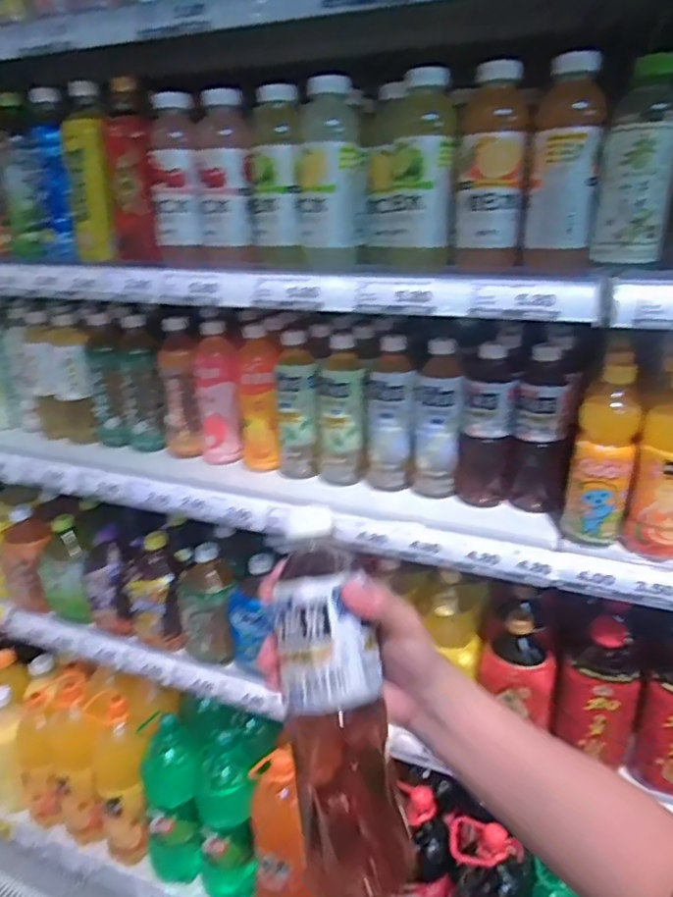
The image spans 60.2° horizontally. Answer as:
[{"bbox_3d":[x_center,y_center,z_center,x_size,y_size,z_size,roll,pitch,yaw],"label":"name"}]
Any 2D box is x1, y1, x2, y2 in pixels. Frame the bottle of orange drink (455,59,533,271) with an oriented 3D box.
[{"bbox_3d":[0.163,-0.290,0.613,0.068,0.189,0.072,4,21,11],"label":"bottle of orange drink"}]

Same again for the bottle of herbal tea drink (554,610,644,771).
[{"bbox_3d":[0.344,0.301,0.740,0.097,0.187,0.084,12,24,29],"label":"bottle of herbal tea drink"}]

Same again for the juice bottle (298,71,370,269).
[{"bbox_3d":[-0.004,-0.312,0.674,0.078,0.187,0.069,0,21,1],"label":"juice bottle"}]

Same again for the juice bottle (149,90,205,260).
[{"bbox_3d":[-0.201,-0.336,0.734,0.062,0.187,0.056,-7,22,-17],"label":"juice bottle"}]

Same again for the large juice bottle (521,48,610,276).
[{"bbox_3d":[0.228,-0.280,0.583,0.066,0.185,0.062,6,21,15],"label":"large juice bottle"}]

